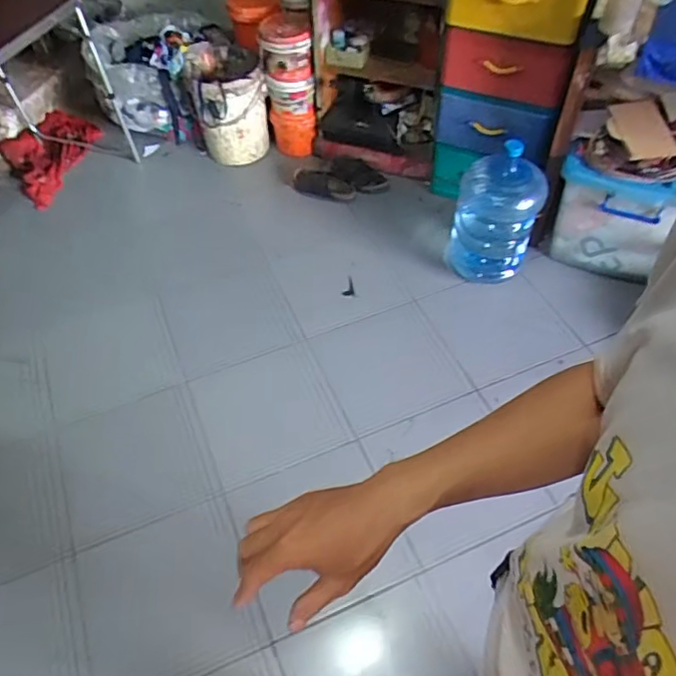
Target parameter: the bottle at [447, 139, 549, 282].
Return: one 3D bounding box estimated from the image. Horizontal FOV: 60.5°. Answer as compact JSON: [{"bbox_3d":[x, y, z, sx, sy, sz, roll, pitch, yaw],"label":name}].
[{"bbox_3d":[0.513,-0.421,1.866,0.260,0.463,0.264,11,53,11],"label":"bottle"}]

